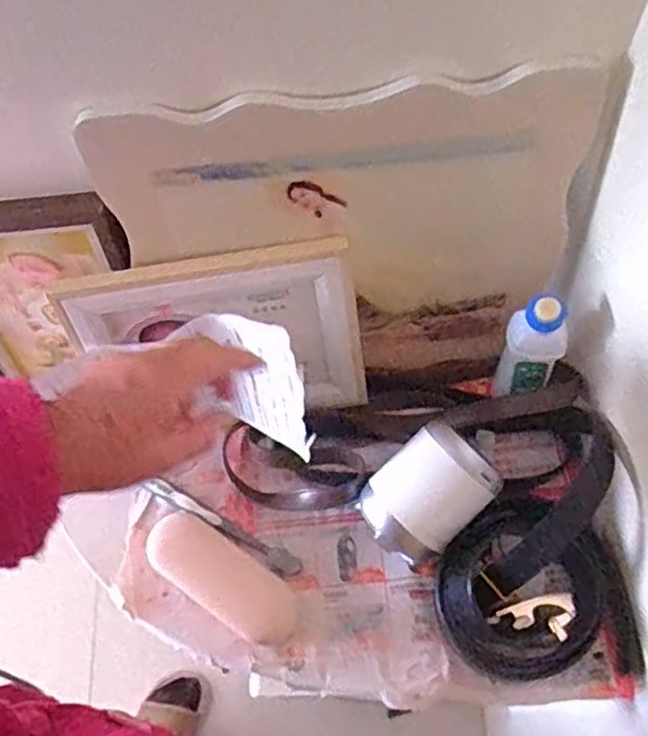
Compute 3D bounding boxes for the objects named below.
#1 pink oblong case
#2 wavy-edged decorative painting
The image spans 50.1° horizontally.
[{"bbox_3d":[-0.079,0.162,0.536,0.126,0.023,0.051,29,69,16],"label":"pink oblong case"},{"bbox_3d":[0.023,-0.078,0.506,0.315,0.261,0.011,-7,50,-1],"label":"wavy-edged decorative painting"}]

